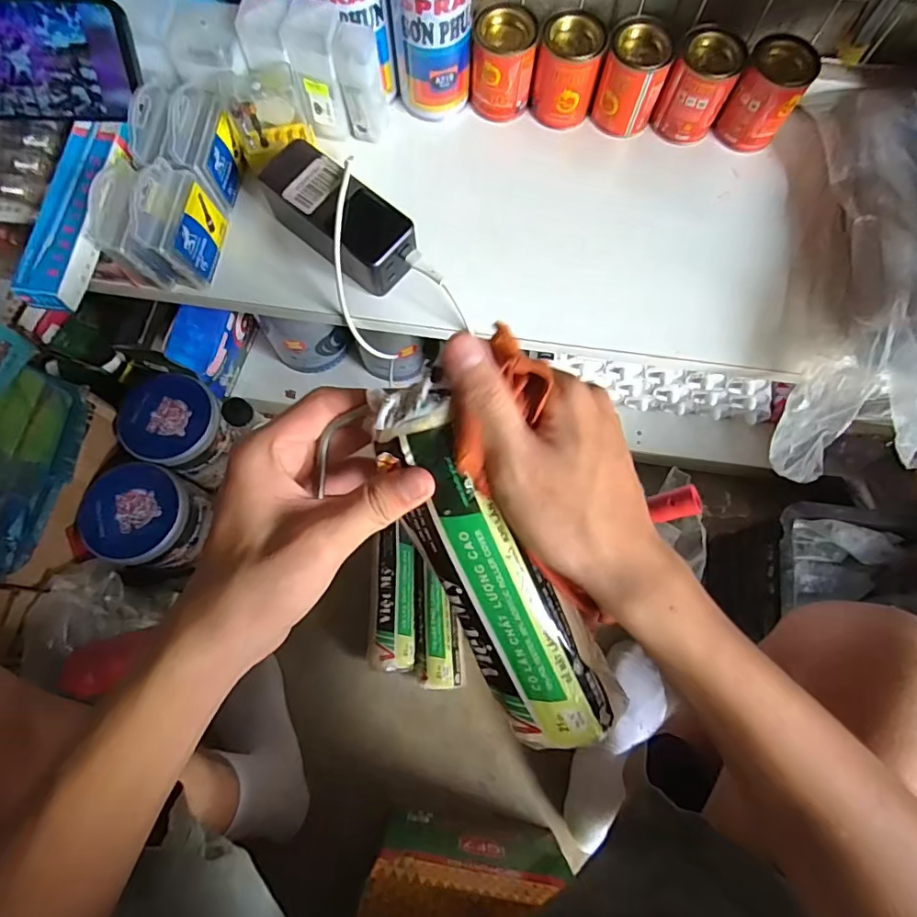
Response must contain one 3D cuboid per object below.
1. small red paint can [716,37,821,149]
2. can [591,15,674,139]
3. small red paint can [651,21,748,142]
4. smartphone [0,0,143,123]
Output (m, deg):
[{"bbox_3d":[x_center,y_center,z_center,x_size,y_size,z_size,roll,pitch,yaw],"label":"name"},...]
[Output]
[{"bbox_3d":[0.269,-0.318,0.454,0.053,0.068,0.049,0,73,-1],"label":"small red paint can"},{"bbox_3d":[0.152,-0.330,0.455,0.052,0.072,0.048,20,73,5],"label":"can"},{"bbox_3d":[0.210,-0.326,0.456,0.052,0.068,0.047,20,73,5],"label":"small red paint can"},{"bbox_3d":[-0.327,-0.297,0.383,0.160,0.012,0.078,-5,117,-9],"label":"smartphone"}]

